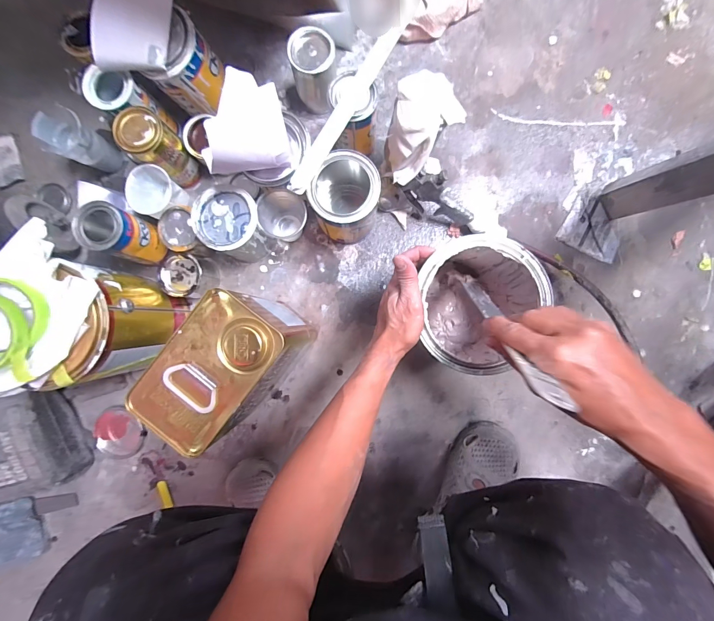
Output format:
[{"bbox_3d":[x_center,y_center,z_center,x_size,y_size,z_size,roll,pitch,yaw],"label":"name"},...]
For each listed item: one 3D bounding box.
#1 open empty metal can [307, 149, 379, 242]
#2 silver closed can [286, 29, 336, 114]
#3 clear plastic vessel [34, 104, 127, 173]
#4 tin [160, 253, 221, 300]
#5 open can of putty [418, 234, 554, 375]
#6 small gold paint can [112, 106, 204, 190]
[{"bbox_3d":[-0.017,-0.176,0.537,0.103,0.138,0.106,27,89,3],"label":"open empty metal can"},{"bbox_3d":[-0.070,-0.397,0.559,0.068,0.113,0.065,0,88,2],"label":"silver closed can"},{"bbox_3d":[-0.475,-0.285,0.566,0.069,0.108,0.067,30,89,3],"label":"clear plastic vessel"},{"bbox_3d":[-0.290,-0.057,0.578,0.071,0.070,0.070,0,88,2],"label":"tin"},{"bbox_3d":[0.151,-0.008,0.494,0.149,0.205,0.169,31,89,3],"label":"open can of putty"},{"bbox_3d":[-0.323,-0.267,0.541,0.064,0.128,0.077,-39,87,0],"label":"small gold paint can"}]

